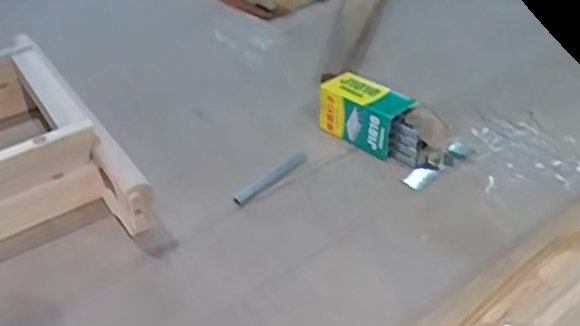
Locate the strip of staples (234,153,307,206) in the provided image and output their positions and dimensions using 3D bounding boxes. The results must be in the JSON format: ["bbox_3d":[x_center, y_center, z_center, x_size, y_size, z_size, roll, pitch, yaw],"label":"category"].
[{"bbox_3d":[-0.020,0.018,0.735,0.016,0.011,0.111,29,48,35],"label":"strip of staples"}]

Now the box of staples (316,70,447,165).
[{"bbox_3d":[0.110,-0.055,0.766,0.166,0.057,0.062,29,48,35],"label":"box of staples"}]

